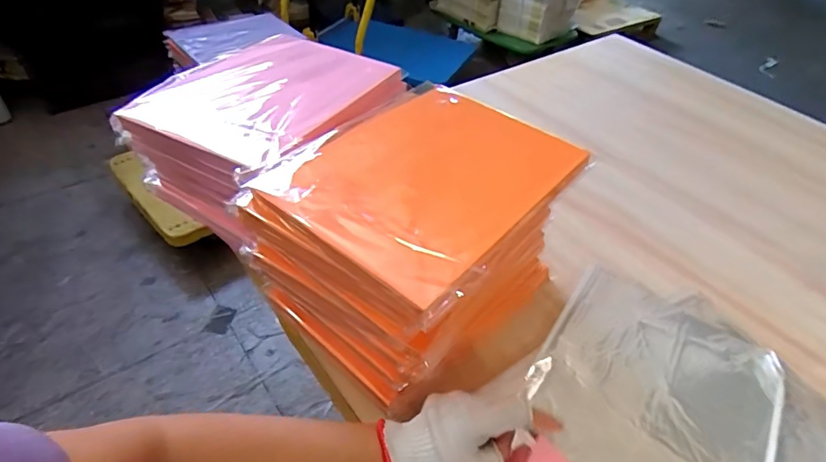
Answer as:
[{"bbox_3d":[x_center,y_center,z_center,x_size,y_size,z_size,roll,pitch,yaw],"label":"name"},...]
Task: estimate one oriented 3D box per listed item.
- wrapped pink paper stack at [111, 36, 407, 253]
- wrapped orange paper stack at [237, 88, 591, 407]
[{"bbox_3d":[-0.170,-0.124,0.649,0.230,0.157,0.320,31,49,24],"label":"wrapped pink paper stack"},{"bbox_3d":[0.008,0.004,0.545,0.232,0.216,0.290,30,49,23],"label":"wrapped orange paper stack"}]

